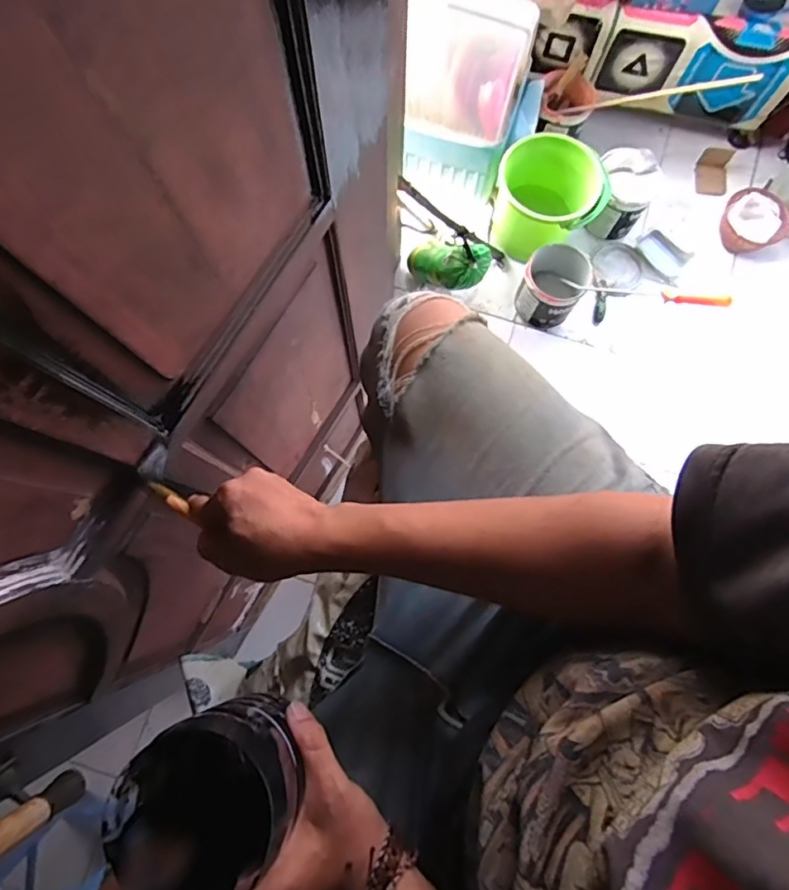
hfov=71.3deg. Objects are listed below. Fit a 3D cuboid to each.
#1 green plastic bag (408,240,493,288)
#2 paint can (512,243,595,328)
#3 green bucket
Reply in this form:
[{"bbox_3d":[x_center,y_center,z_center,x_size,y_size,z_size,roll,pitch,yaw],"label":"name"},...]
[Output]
[{"bbox_3d":[0.139,-0.505,1.531,0.115,0.350,0.105,-35,118,-8],"label":"green plastic bag"},{"bbox_3d":[0.454,-0.458,1.598,0.168,0.207,0.158,0,78,-1],"label":"paint can"},{"bbox_3d":[0.458,-0.709,1.628,0.299,0.286,0.282,0,78,-1],"label":"green bucket"}]

